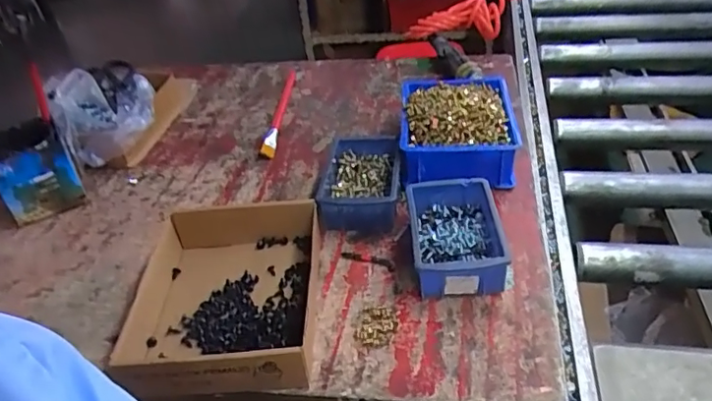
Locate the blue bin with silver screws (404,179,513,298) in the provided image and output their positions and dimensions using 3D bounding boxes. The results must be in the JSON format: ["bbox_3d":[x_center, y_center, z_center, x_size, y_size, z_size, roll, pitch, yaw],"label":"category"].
[{"bbox_3d":[0.111,0.036,0.606,0.101,0.067,0.141,-4,38,4],"label":"blue bin with silver screws"}]

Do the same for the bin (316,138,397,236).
[{"bbox_3d":[0.006,-0.024,0.710,0.097,0.056,0.152,-2,38,8],"label":"bin"}]

